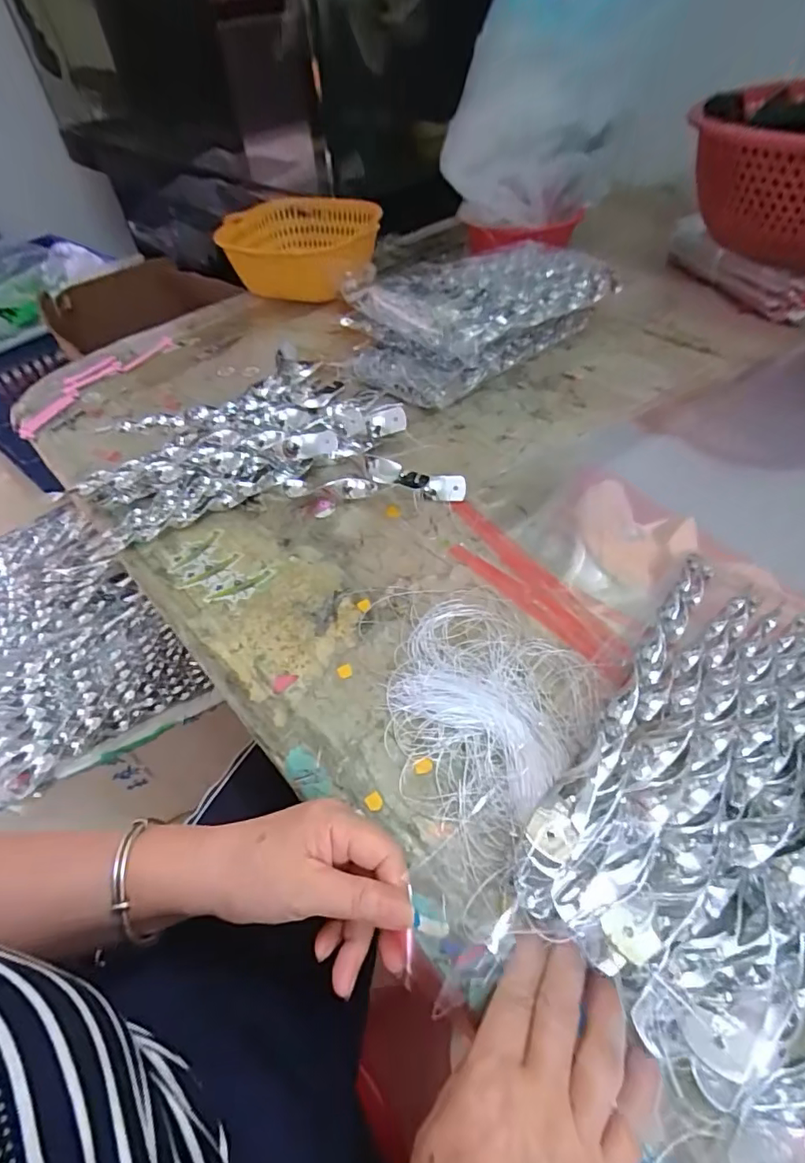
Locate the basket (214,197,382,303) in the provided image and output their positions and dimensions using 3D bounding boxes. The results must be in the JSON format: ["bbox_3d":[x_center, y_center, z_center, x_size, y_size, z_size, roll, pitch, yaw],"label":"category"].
[{"bbox_3d":[-0.160,-0.530,0.842,0.232,0.084,0.274,-2,49,4],"label":"basket"}]

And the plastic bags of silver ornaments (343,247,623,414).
[{"bbox_3d":[0.096,-0.344,0.669,0.335,0.095,0.195,-32,54,-21],"label":"plastic bags of silver ornaments"}]

